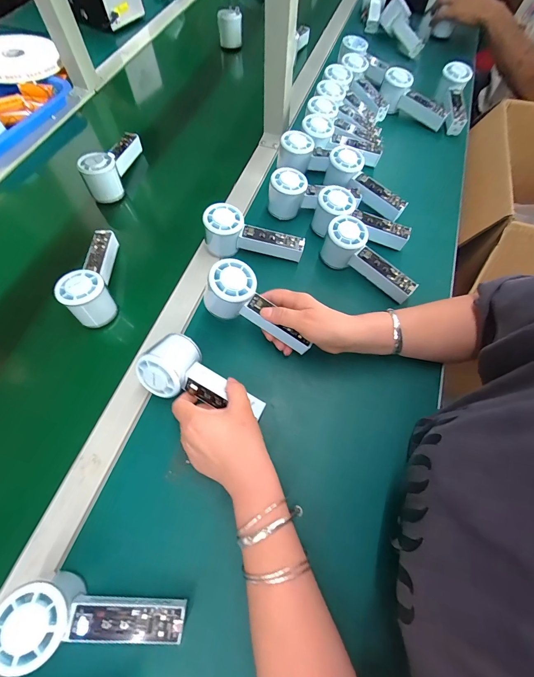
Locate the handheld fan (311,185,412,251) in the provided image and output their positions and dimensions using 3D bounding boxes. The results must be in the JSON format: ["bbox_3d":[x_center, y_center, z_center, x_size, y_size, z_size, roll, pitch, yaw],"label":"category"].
[{"bbox_3d":[0.147,-0.182,0.511,0.155,0.059,0.066,19,64,-8],"label":"handheld fan"}]

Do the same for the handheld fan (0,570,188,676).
[{"bbox_3d":[-0.155,0.253,0.288,0.151,0.057,0.052,12,63,-13],"label":"handheld fan"}]

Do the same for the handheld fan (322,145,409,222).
[{"bbox_3d":[0.170,-0.264,0.549,0.158,0.050,0.061,40,68,1],"label":"handheld fan"}]

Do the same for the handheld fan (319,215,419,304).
[{"bbox_3d":[0.151,-0.116,0.481,0.154,0.059,0.056,39,68,1],"label":"handheld fan"}]

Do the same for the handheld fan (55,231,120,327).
[{"bbox_3d":[-0.245,-0.096,0.449,0.057,0.054,0.149,-6,64,-4],"label":"handheld fan"}]

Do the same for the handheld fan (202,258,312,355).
[{"bbox_3d":[-0.013,-0.037,0.407,0.148,0.054,0.057,39,66,-13],"label":"handheld fan"}]

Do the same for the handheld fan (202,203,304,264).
[{"bbox_3d":[-0.022,-0.153,0.492,0.155,0.062,0.053,14,64,-8],"label":"handheld fan"}]

